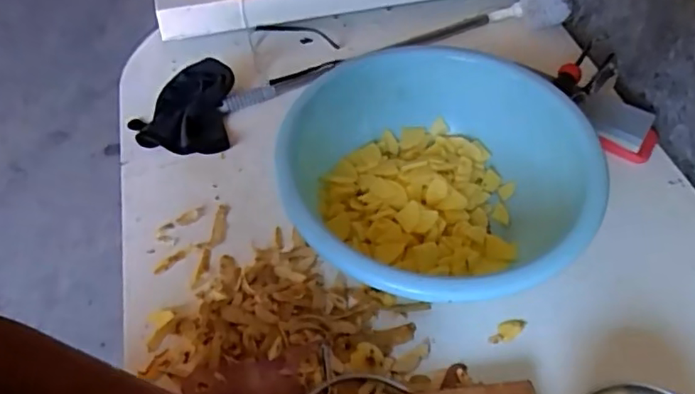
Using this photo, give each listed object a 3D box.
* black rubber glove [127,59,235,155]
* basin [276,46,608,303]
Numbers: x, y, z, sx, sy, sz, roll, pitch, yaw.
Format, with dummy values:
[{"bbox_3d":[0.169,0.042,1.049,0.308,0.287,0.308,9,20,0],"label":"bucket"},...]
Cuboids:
[{"bbox_3d":[-0.228,-0.125,0.779,0.136,0.041,0.134,0,52,0],"label":"black rubber glove"},{"bbox_3d":[0.096,-0.019,0.642,0.303,0.119,0.336,-16,54,-12],"label":"basin"}]

